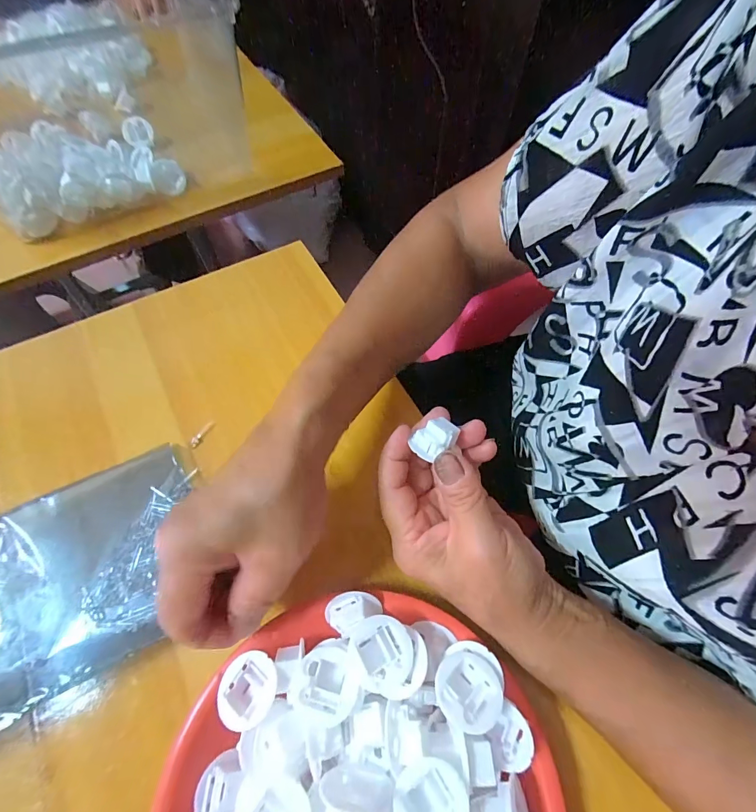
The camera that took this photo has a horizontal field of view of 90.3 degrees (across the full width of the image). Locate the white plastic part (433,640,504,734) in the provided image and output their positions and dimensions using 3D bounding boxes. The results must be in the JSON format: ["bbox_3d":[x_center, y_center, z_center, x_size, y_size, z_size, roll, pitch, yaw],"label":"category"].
[{"bbox_3d":[0.047,0.143,0.193,0.032,0.009,0.039,20,41,17],"label":"white plastic part"}]

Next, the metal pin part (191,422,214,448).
[{"bbox_3d":[-0.137,0.022,0.292,0.007,0.005,0.024,26,66,10],"label":"metal pin part"}]

